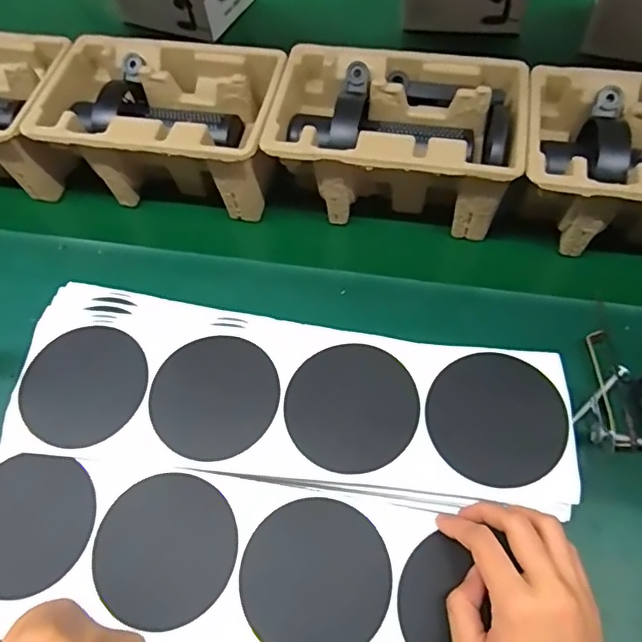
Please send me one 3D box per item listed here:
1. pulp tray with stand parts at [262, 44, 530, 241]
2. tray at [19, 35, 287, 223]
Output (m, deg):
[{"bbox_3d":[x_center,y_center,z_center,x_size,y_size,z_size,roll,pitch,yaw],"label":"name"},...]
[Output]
[{"bbox_3d":[0.071,-0.175,0.542,0.221,0.103,0.143,9,64,5],"label":"pulp tray with stand parts"},{"bbox_3d":[-0.157,-0.199,0.574,0.228,0.104,0.145,10,64,5],"label":"tray"}]

